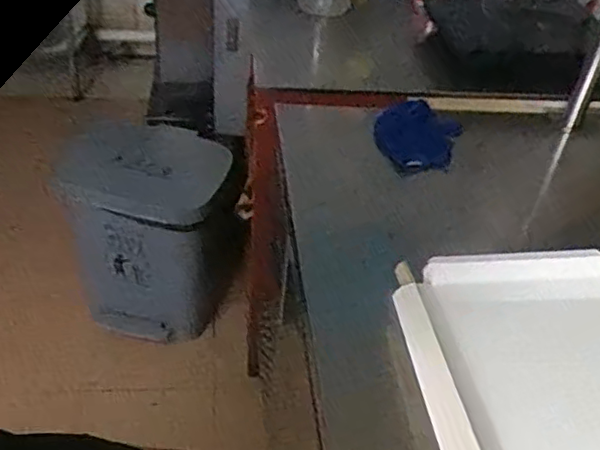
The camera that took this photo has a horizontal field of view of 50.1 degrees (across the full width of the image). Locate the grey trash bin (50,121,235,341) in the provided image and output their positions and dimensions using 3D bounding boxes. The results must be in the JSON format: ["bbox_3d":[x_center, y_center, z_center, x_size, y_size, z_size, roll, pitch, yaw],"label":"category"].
[{"bbox_3d":[-0.359,0.021,1.608,0.386,0.472,0.292,5,39,-1],"label":"grey trash bin"}]

